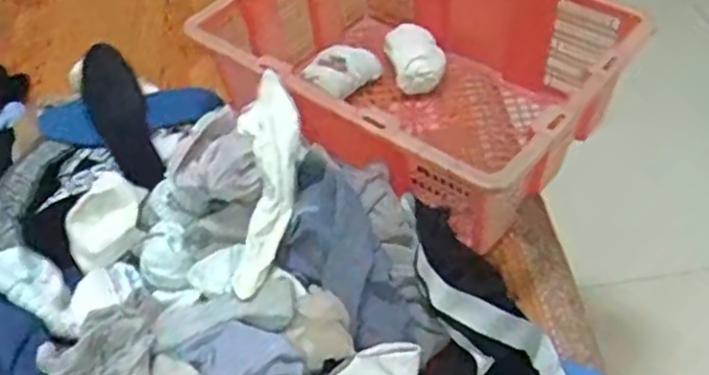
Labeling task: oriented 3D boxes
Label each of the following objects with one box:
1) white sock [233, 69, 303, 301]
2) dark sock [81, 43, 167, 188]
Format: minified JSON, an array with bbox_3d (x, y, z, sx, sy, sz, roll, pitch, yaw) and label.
[{"bbox_3d":[-0.092,-0.012,0.734,0.073,0.076,0.252,0,65,1],"label":"white sock"},{"bbox_3d":[-0.299,-0.091,0.913,0.074,0.039,0.194,-20,84,-18],"label":"dark sock"}]

